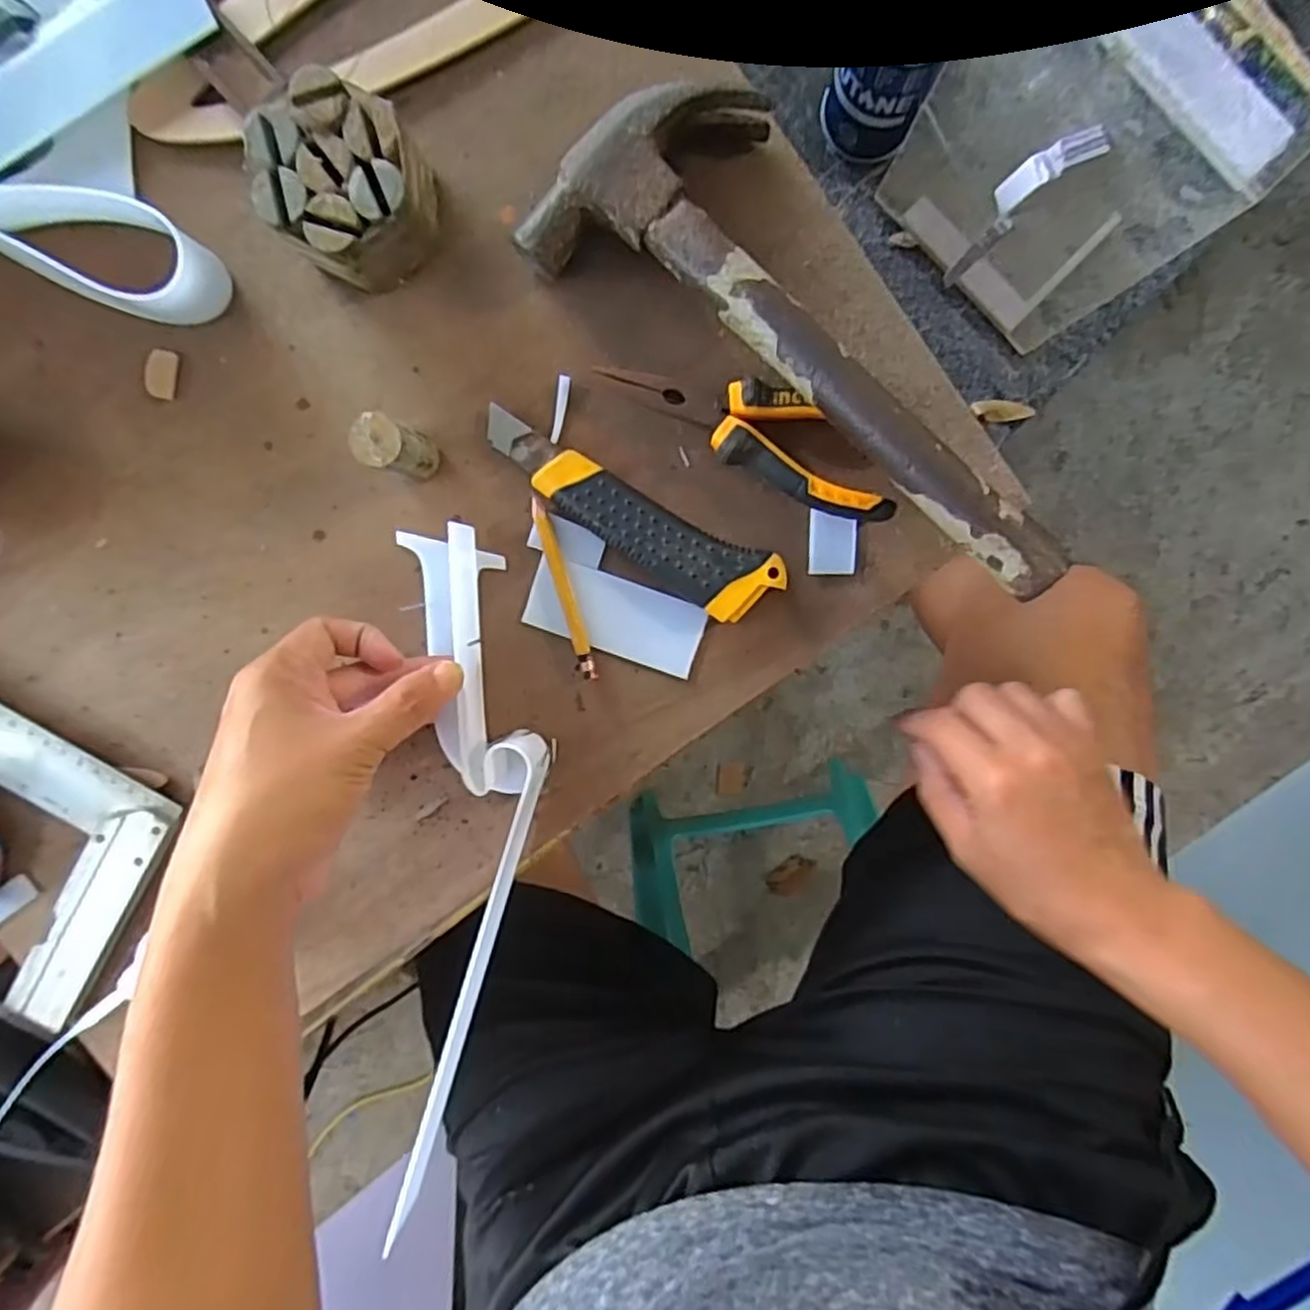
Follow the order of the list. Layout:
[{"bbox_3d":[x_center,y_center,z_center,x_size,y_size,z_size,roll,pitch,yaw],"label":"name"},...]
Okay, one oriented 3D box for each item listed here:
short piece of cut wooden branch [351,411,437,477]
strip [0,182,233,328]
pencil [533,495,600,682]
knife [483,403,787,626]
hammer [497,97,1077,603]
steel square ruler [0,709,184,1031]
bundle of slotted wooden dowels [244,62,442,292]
[{"bbox_3d":[-0.124,-0.100,0.362,0.025,0.055,0.023,0,97,4],"label":"short piece of cut wooden branch"},{"bbox_3d":[-0.283,-0.204,0.368,0.131,0.041,0.051,22,98,1],"label":"strip"},{"bbox_3d":[-0.047,-0.034,0.387,0.010,0.007,0.096,-14,96,5],"label":"pencil"},{"bbox_3d":[-0.015,-0.068,0.377,0.164,0.019,0.038,28,98,0],"label":"knife"},{"bbox_3d":[0.082,-0.156,0.343,0.291,0.052,0.114,36,98,-1],"label":"hammer"},{"bbox_3d":[-0.400,0.081,0.411,0.256,0.022,0.139,31,98,0],"label":"steel square ruler"},{"bbox_3d":[-0.143,-0.218,0.351,0.073,0.053,0.071,0,97,4],"label":"bundle of slotted wooden dowels"}]

